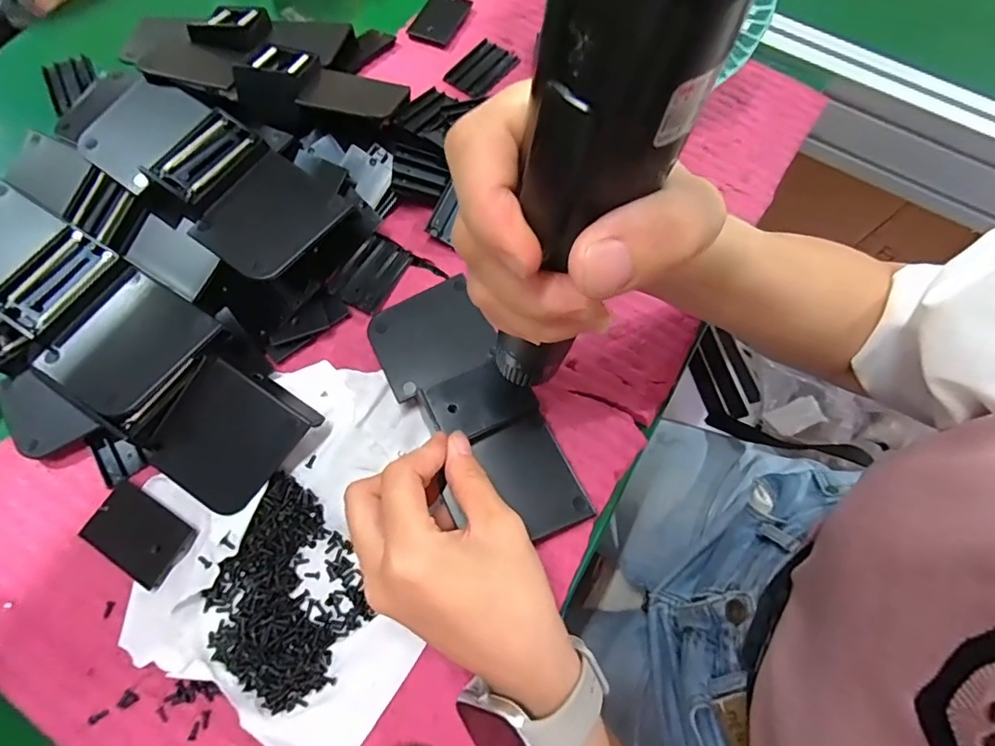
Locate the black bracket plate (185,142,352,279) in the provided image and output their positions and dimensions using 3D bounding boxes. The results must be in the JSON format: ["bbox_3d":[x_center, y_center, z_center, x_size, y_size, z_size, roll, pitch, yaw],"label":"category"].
[{"bbox_3d":[-0.130,-0.089,0.303,0.064,0.009,0.070,34,73,11],"label":"black bracket plate"}]

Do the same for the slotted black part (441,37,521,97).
[{"bbox_3d":[-0.013,-0.244,0.422,0.036,0.007,0.054,42,74,14],"label":"slotted black part"}]

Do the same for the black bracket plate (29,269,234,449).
[{"bbox_3d":[-0.192,-0.012,0.280,0.065,0.012,0.073,33,74,0],"label":"black bracket plate"}]

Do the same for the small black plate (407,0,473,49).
[{"bbox_3d":[-0.047,-0.292,0.436,0.034,0.006,0.059,22,71,7],"label":"small black plate"}]

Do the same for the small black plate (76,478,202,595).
[{"bbox_3d":[-0.195,0.087,0.286,0.054,0.005,0.035,29,72,10],"label":"small black plate"}]

